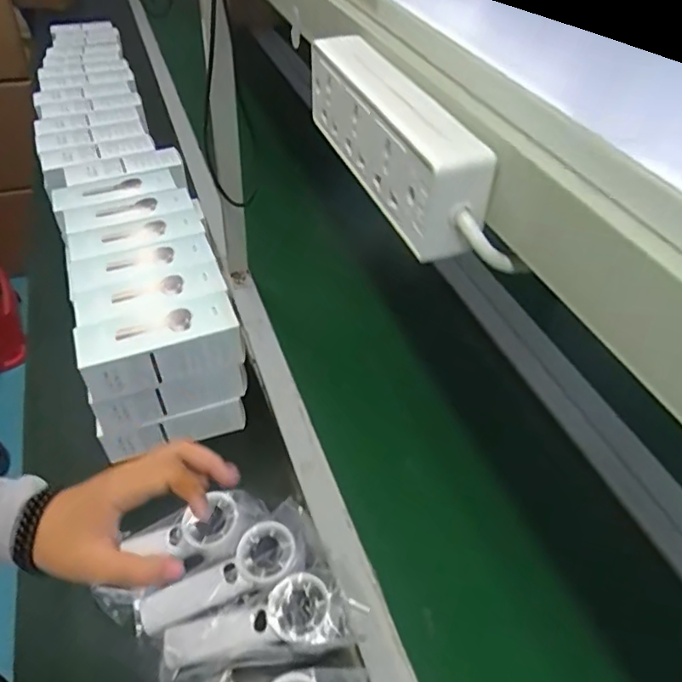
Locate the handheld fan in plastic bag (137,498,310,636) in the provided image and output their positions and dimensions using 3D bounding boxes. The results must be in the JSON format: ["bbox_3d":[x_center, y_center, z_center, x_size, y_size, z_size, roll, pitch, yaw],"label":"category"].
[{"bbox_3d":[-0.112,0.224,0.540,0.185,0.031,0.055,-29,51,-7],"label":"handheld fan in plastic bag"}]

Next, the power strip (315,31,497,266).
[{"bbox_3d":[0.026,-0.111,0.302,0.034,0.050,0.179,-12,47,-17],"label":"power strip"}]

